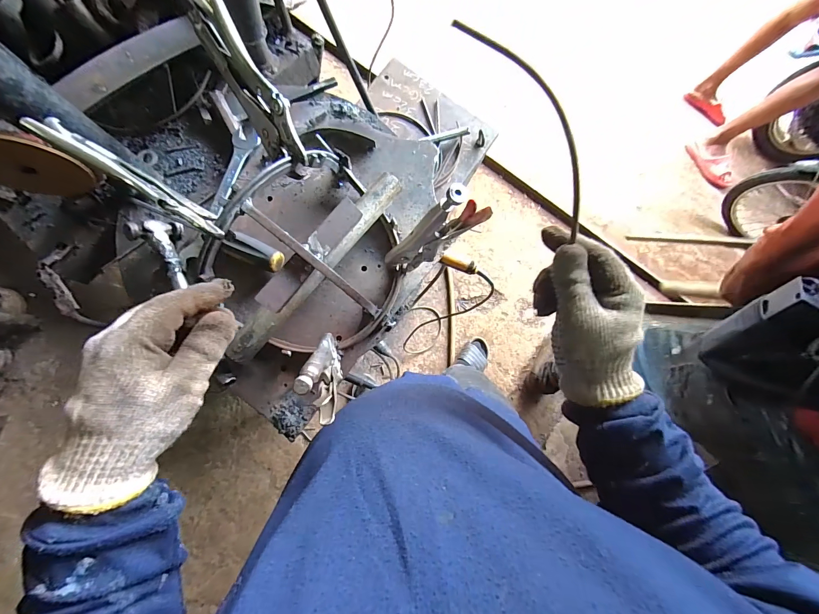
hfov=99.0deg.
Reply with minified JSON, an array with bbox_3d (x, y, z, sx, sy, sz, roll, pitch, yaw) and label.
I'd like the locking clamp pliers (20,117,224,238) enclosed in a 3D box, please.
[{"bbox_3d":[-0.255,-0.119,0.330,0.171,0.042,0.022,32,81,-13],"label":"locking clamp pliers"}]

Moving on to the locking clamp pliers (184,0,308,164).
[{"bbox_3d":[-0.176,-0.249,0.368,0.044,0.059,0.227,-31,86,-8],"label":"locking clamp pliers"}]

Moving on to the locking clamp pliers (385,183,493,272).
[{"bbox_3d":[0.019,-0.074,0.364,0.050,0.182,0.022,6,75,-23],"label":"locking clamp pliers"}]

